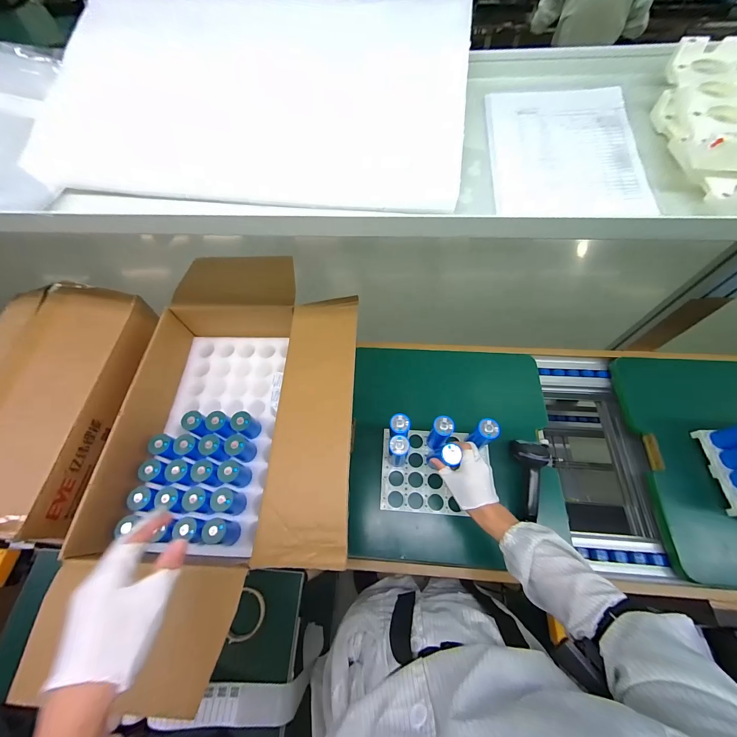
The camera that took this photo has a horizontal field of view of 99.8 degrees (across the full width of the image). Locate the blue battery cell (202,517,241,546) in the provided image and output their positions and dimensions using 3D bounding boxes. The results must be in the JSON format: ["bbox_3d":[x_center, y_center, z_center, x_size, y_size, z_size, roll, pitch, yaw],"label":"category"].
[{"bbox_3d":[-0.255,0.283,0.539,0.039,0.066,0.041,-2,63,2],"label":"blue battery cell"}]

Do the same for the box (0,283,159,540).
[{"bbox_3d":[-0.623,0.041,0.589,0.231,0.128,0.475,3,63,4],"label":"box"}]

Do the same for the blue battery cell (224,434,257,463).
[{"bbox_3d":[-0.250,0.156,0.614,0.044,0.070,0.043,-1,63,2],"label":"blue battery cell"}]

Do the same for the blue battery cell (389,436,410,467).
[{"bbox_3d":[0.063,0.174,0.647,0.037,0.131,0.035,-2,63,2],"label":"blue battery cell"}]

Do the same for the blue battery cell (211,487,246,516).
[{"bbox_3d":[-0.252,0.237,0.558,0.038,0.055,0.041,10,64,8],"label":"blue battery cell"}]

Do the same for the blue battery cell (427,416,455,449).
[{"bbox_3d":[0.147,0.139,0.649,0.038,0.124,0.041,-1,63,2],"label":"blue battery cell"}]

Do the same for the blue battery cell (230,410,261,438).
[{"bbox_3d":[-0.245,0.116,0.630,0.038,0.070,0.038,-1,63,2],"label":"blue battery cell"}]

